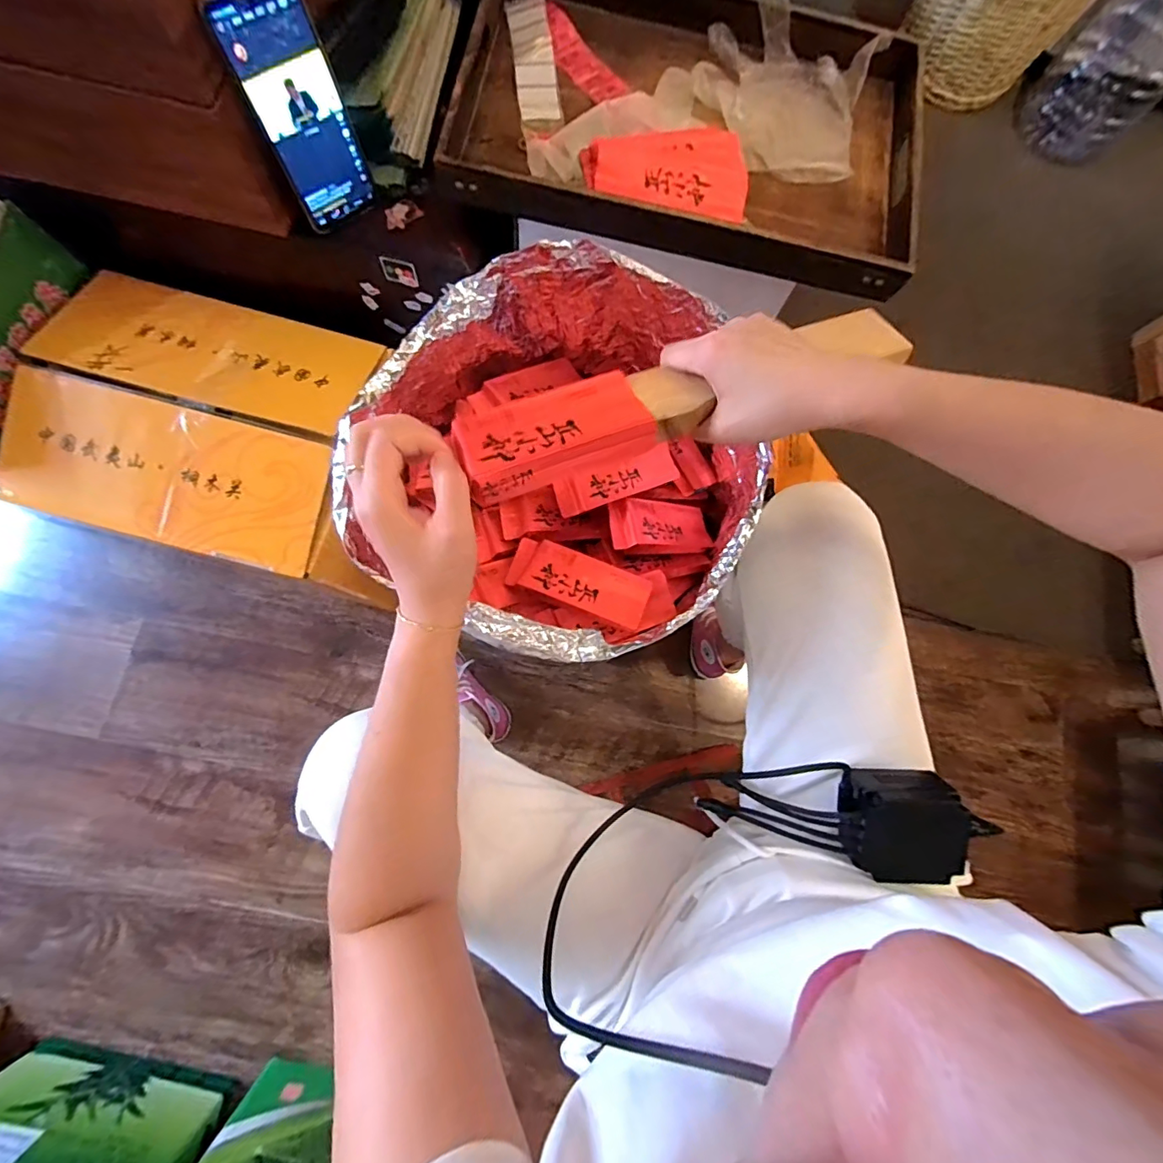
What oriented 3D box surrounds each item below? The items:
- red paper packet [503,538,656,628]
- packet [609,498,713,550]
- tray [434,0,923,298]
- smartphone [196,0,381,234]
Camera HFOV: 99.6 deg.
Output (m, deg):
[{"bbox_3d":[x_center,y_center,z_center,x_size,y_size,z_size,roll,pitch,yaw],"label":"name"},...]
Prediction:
[{"bbox_3d":[-0.002,-0.001,0.478,0.136,0.015,0.052,21,78,0],"label":"red paper packet"},{"bbox_3d":[0.089,-0.062,0.531,0.135,0.015,0.053,-4,77,-35],"label":"packet"},{"bbox_3d":[0.116,-0.486,0.509,0.460,0.068,0.356,12,78,-2],"label":"tray"},{"bbox_3d":[-0.241,-0.403,0.430,0.075,0.161,0.006,-38,71,-13],"label":"smartphone"}]

